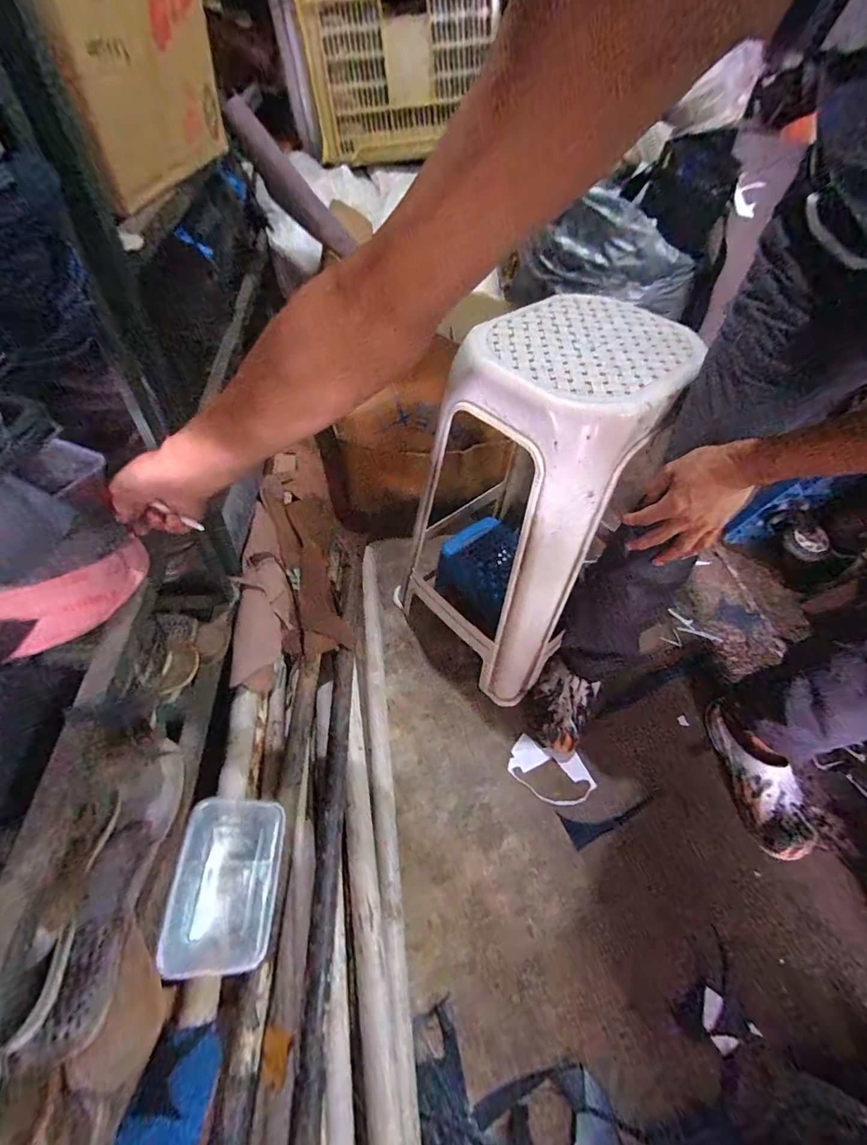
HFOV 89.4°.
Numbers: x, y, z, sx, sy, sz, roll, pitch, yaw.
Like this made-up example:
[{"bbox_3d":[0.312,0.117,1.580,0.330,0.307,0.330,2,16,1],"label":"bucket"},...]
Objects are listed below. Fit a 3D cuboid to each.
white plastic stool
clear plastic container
[{"bbox_3d":[0.179,-0.097,0.769,0.285,0.567,0.333,38,58,24],"label":"white plastic stool"},{"bbox_3d":[-0.259,0.386,0.549,0.124,0.055,0.174,23,37,-27],"label":"clear plastic container"}]

